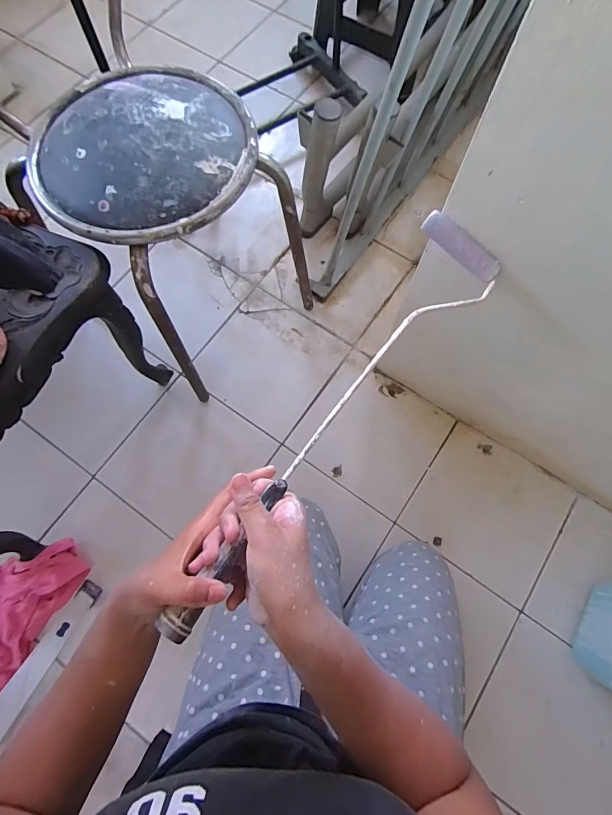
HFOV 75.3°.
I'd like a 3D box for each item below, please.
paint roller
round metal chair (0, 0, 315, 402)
[{"bbox_3d":[0.050,-0.020,0.407,0.110,0.044,0.533,35,66,10],"label":"paint roller"},{"bbox_3d":[-0.282,-0.377,0.677,0.448,0.679,0.452,43,78,12],"label":"round metal chair"}]

